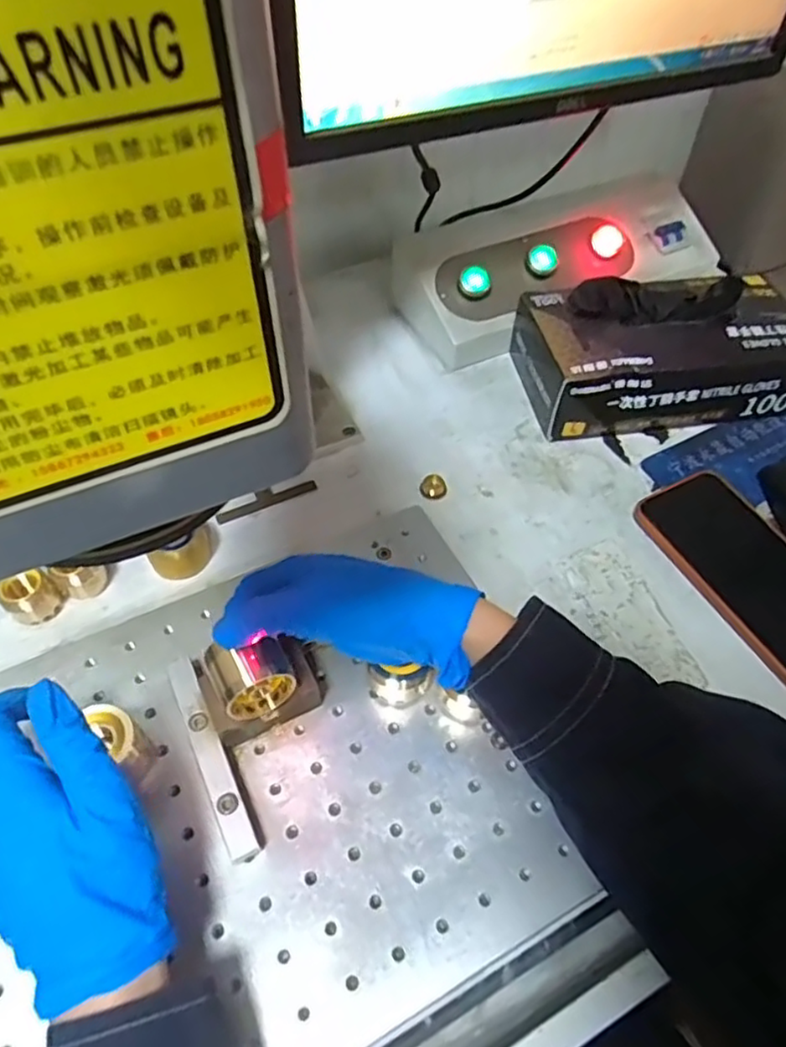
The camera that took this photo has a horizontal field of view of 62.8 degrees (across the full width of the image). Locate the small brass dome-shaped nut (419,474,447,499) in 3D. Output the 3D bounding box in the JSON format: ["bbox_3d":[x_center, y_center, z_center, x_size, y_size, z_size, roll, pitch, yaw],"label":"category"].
[{"bbox_3d":[0.031,-0.028,0.497,0.020,0.008,0.019,0,52,0],"label":"small brass dome-shaped nut"}]

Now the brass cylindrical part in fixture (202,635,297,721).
[{"bbox_3d":[-0.077,0.081,0.350,0.038,0.034,0.036,-23,58,-20],"label":"brass cylindrical part in fixture"}]

